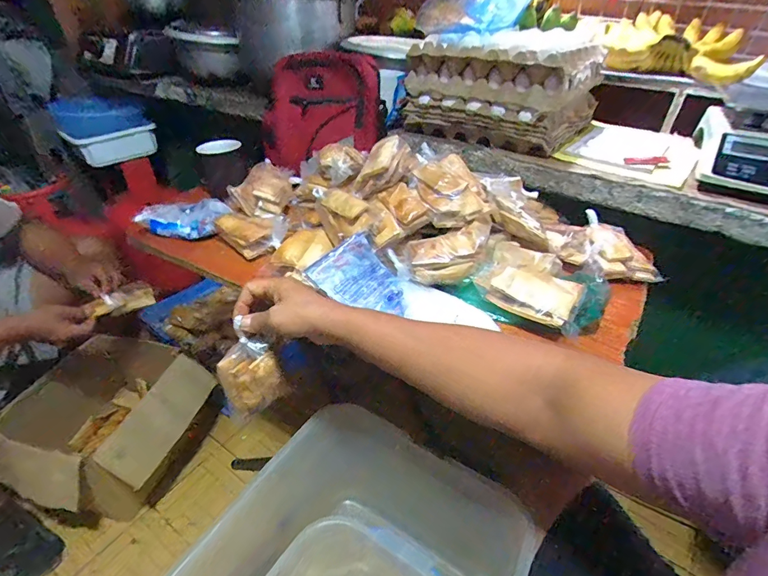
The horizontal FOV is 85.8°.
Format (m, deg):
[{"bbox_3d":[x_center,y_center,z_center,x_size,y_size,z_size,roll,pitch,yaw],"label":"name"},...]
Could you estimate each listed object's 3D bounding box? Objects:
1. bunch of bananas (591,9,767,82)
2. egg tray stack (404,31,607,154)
[{"bbox_3d":[0.558,-0.459,0.796,0.256,0.108,0.157,18,40,20],"label":"bunch of bananas"},{"bbox_3d":[0.230,-0.388,0.792,0.282,0.148,0.265,26,43,29],"label":"egg tray stack"}]

